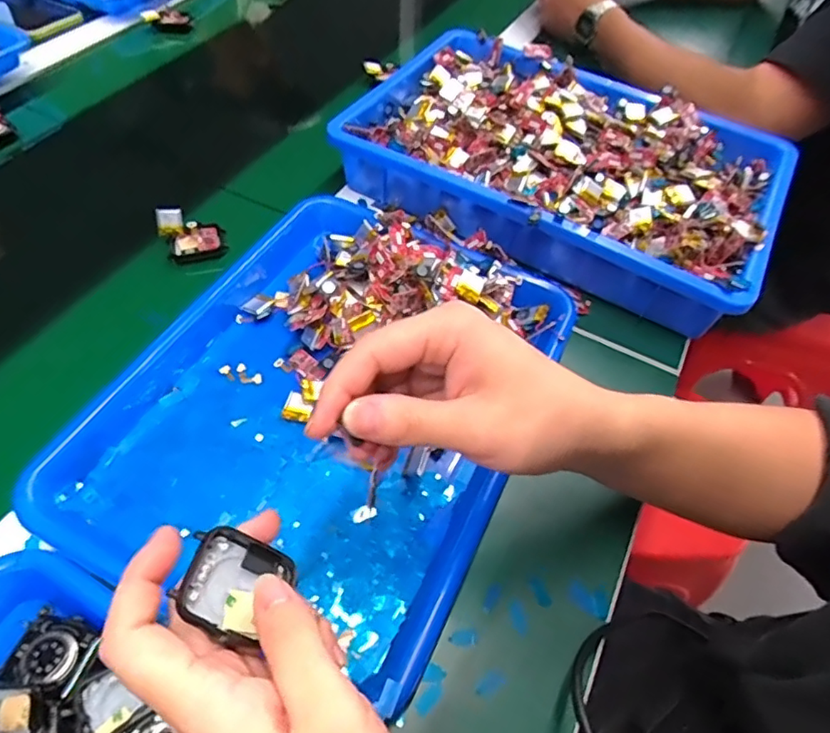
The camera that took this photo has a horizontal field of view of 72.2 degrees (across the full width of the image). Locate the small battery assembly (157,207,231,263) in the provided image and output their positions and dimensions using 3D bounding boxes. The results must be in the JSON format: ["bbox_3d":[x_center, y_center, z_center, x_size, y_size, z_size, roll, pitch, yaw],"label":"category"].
[{"bbox_3d":[-0.191,-0.115,0.488,0.049,0.029,0.042,-15,57,-16],"label":"small battery assembly"}]

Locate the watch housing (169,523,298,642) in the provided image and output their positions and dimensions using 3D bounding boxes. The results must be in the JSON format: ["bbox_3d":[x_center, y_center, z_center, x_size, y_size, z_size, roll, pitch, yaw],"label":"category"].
[{"bbox_3d":[-0.073,0.088,0.228,0.043,0.009,0.037,38,46,-25],"label":"watch housing"}]

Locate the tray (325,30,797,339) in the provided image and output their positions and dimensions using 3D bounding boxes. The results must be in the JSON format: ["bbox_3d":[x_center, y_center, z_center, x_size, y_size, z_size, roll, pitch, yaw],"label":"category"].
[{"bbox_3d":[0.137,-0.195,0.542,0.383,0.063,0.245,29,57,15],"label":"tray"}]

